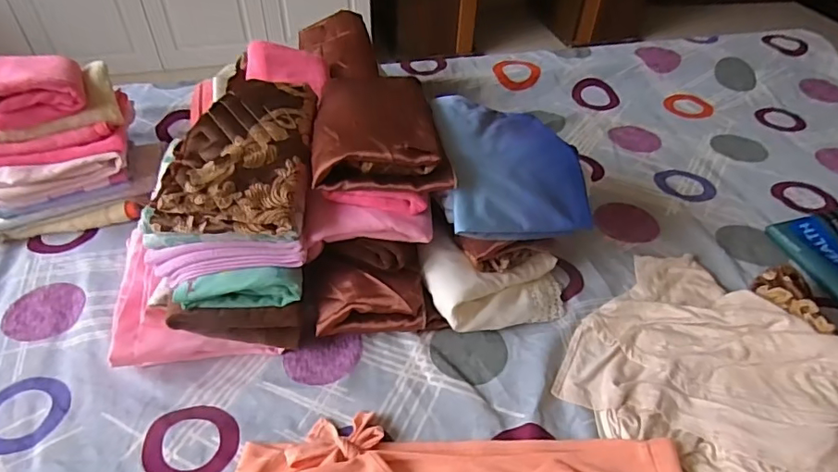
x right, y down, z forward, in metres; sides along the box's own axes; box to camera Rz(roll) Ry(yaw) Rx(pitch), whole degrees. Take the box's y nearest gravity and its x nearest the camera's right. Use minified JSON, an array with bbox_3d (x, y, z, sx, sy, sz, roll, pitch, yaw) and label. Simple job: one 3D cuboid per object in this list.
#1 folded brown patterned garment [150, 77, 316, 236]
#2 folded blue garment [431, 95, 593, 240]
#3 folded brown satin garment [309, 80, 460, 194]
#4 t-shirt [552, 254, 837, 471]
[{"bbox_3d":[-0.203,-0.096,0.611,0.150,0.069,0.209,1,43,-2],"label":"folded brown patterned garment"},{"bbox_3d":[0.112,-0.091,0.670,0.166,0.077,0.202,-4,44,-7],"label":"folded blue garment"},{"bbox_3d":[-0.047,-0.139,0.631,0.149,0.049,0.211,-3,44,-5],"label":"folded brown satin garment"},{"bbox_3d":[0.400,0.187,0.575,0.301,0.047,0.433,-35,54,-31],"label":"t-shirt"}]

